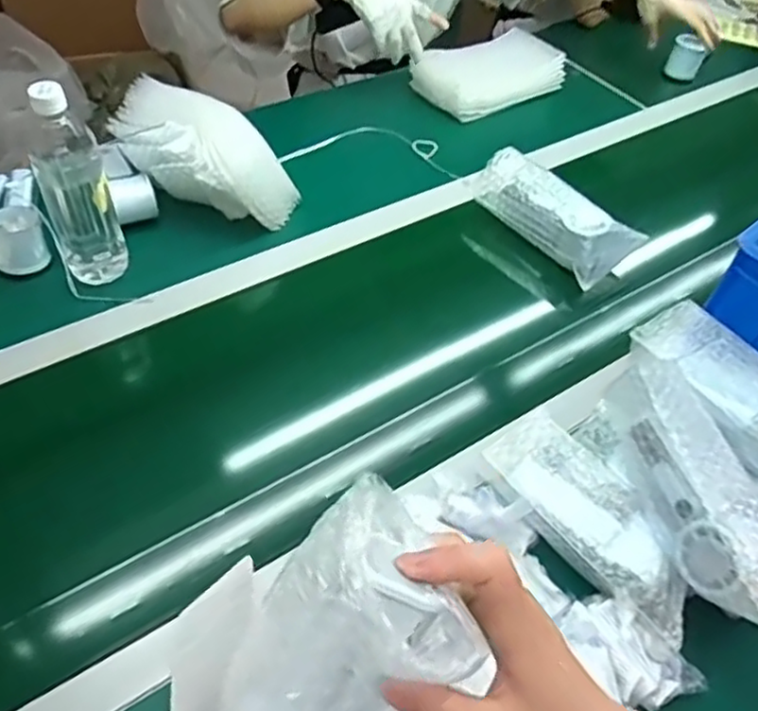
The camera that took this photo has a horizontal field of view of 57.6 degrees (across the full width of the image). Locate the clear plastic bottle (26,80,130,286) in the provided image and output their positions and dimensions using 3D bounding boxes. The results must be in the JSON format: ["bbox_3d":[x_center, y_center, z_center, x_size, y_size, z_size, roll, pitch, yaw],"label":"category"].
[{"bbox_3d":[-0.318,-0.177,0.718,0.065,0.222,0.070,-19,56,-20],"label":"clear plastic bottle"}]

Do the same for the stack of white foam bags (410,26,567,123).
[{"bbox_3d":[0.181,-0.443,1.076,0.232,0.064,0.120,-24,58,-22],"label":"stack of white foam bags"}]

